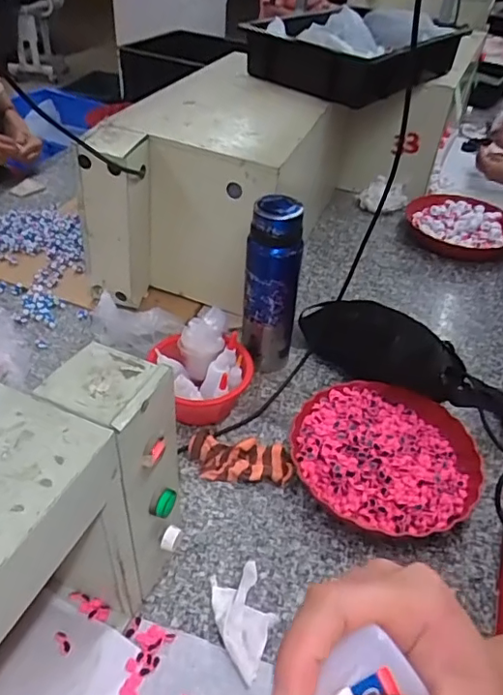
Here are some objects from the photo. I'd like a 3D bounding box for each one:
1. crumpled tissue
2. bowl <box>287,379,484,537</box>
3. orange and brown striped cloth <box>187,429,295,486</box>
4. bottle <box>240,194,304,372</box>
[{"bbox_3d":[-0.005,0.290,0.595,0.063,0.014,0.109,-15,44,-22],"label":"crumpled tissue"},{"bbox_3d":[0.180,0.144,0.751,0.227,0.059,0.236,3,41,-3],"label":"bowl"},{"bbox_3d":[-0.015,0.147,0.749,0.137,0.025,0.069,4,41,-1],"label":"orange and brown striped cloth"},{"bbox_3d":[0.029,-0.086,0.834,0.080,0.275,0.070,4,41,-1],"label":"bottle"}]

